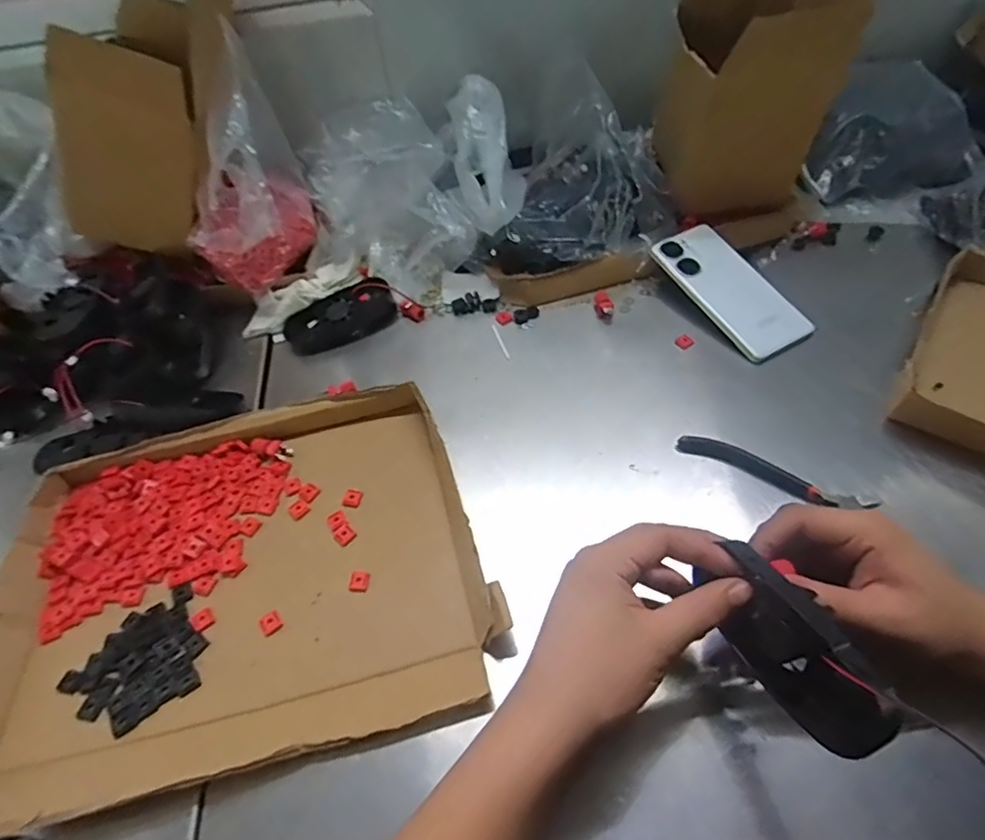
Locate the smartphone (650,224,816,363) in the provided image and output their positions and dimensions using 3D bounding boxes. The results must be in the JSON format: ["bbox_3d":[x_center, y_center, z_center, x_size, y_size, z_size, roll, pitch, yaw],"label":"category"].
[{"bbox_3d":[0.229,-0.128,0.538,0.072,0.010,0.157,-28,67,-10],"label":"smartphone"}]

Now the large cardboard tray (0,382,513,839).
[{"bbox_3d":[-0.181,0.106,0.396,0.329,0.035,0.256,-13,54,-6],"label":"large cardboard tray"}]

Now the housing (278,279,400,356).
[{"bbox_3d":[-0.155,-0.106,0.575,0.111,0.030,0.064,-34,56,-19],"label":"housing"}]

